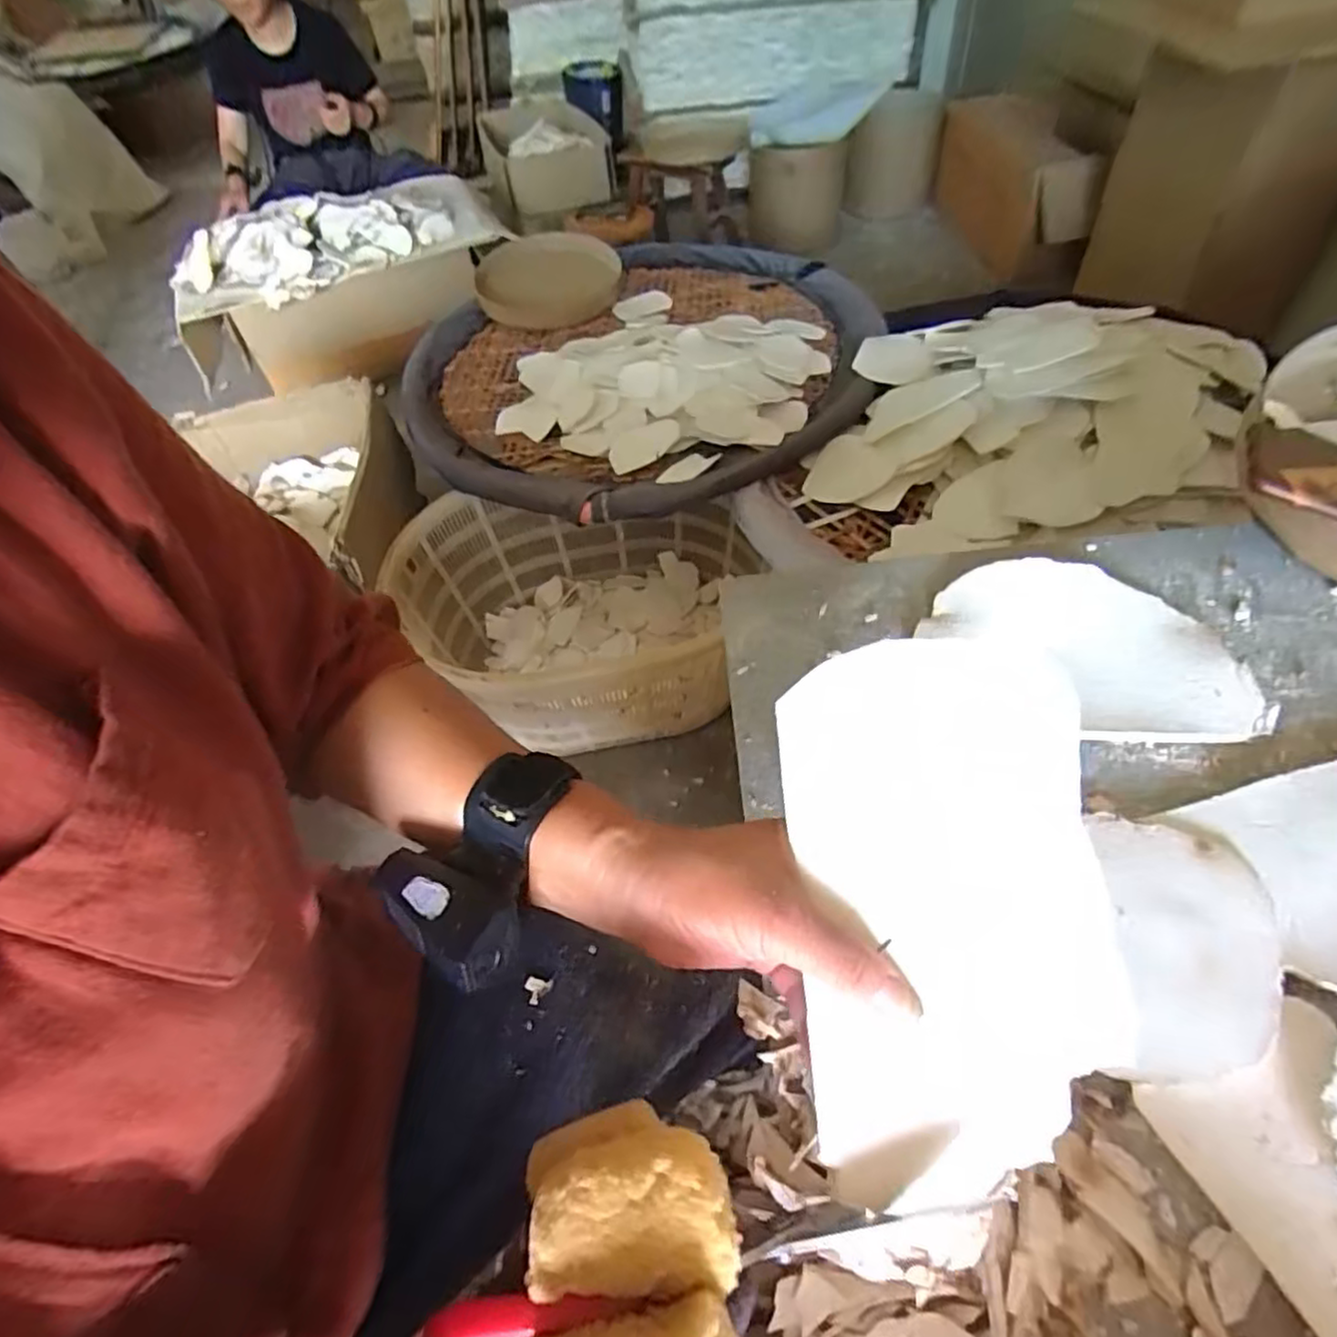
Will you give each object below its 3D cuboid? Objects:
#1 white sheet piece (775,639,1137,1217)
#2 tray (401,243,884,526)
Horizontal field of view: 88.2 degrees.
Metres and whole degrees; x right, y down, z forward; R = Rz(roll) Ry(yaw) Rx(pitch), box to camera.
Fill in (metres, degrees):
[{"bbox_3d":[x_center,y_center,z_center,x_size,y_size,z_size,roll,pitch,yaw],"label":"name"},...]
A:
[{"bbox_3d":[0.110,0.085,0.269,0.117,0.012,0.197,-4,70,3],"label":"white sheet piece"},{"bbox_3d":[-0.051,-0.613,1.325,0.910,0.099,0.913,-5,47,6],"label":"tray"}]

